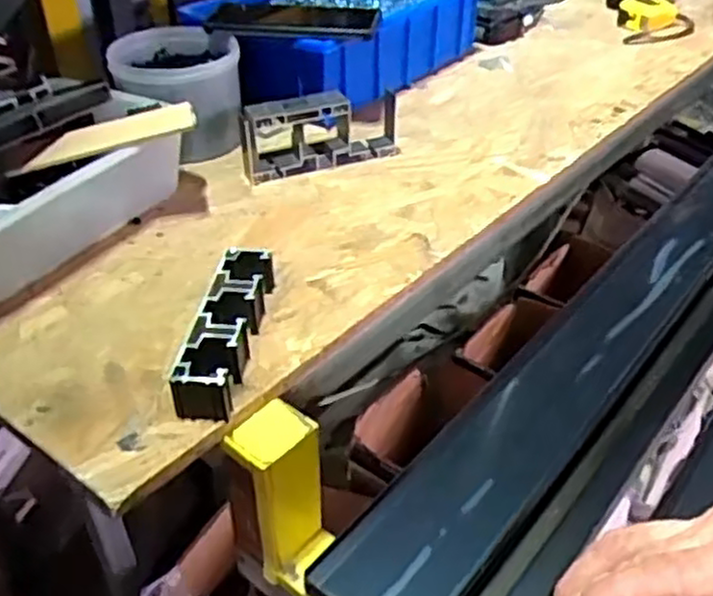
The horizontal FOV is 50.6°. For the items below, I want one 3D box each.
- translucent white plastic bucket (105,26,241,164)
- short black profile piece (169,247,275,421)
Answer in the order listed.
[{"bbox_3d":[-0.166,-0.193,0.711,0.113,0.088,0.119,-5,36,-6],"label":"translucent white plastic bucket"},{"bbox_3d":[-0.083,0.018,0.476,0.034,0.032,0.132,3,36,6],"label":"short black profile piece"}]

